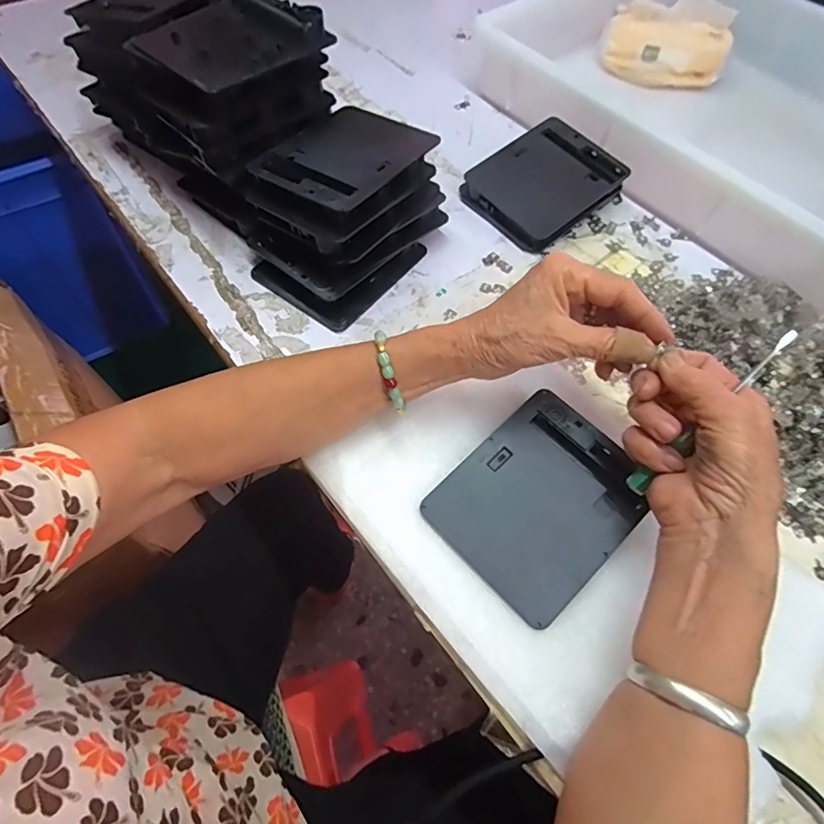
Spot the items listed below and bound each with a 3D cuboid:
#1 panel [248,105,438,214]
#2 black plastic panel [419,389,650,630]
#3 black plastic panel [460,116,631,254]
[{"bbox_3d":[-0.057,-0.221,0.424,0.110,0.013,0.126,35,65,16],"label":"panel"},{"bbox_3d":[0.089,0.059,0.342,0.130,0.014,0.109,-39,69,-20],"label":"black plastic panel"},{"bbox_3d":[0.137,-0.235,0.511,0.135,0.038,0.115,-34,67,-18],"label":"black plastic panel"}]

